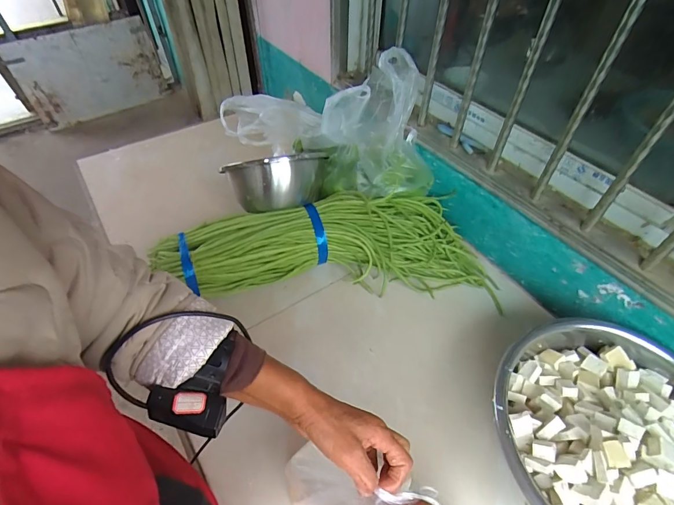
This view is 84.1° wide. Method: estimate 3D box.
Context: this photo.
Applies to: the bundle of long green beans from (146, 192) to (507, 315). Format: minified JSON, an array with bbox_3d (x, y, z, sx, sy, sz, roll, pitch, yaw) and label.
[{"bbox_3d":[-0.012,-0.012,0.826,0.691,0.134,0.227,-1,48,-2],"label":"bundle of long green beans"}]

